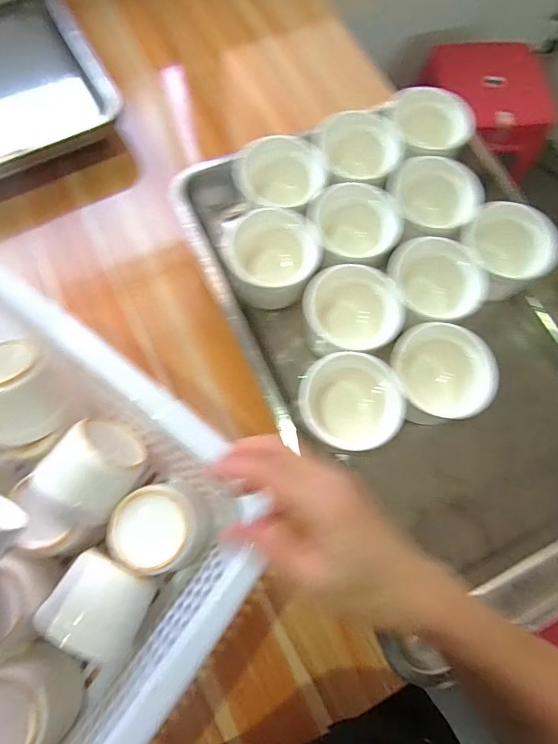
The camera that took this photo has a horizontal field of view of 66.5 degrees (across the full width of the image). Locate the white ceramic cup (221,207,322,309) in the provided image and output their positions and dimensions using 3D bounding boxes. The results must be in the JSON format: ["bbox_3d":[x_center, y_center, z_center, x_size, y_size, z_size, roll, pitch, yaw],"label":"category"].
[{"bbox_3d":[-0.009,-0.127,0.487,0.097,0.065,0.109,-25,76,-10],"label":"white ceramic cup"}]

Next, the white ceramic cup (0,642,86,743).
[{"bbox_3d":[-0.244,0.321,0.414,0.083,0.080,0.080,1,73,-2],"label":"white ceramic cup"}]

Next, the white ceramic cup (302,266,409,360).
[{"bbox_3d":[0.075,-0.056,0.478,0.099,0.080,0.104,1,73,-2],"label":"white ceramic cup"}]

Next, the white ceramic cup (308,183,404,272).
[{"bbox_3d":[0.085,-0.158,0.507,0.103,0.076,0.096,1,73,-2],"label":"white ceramic cup"}]

